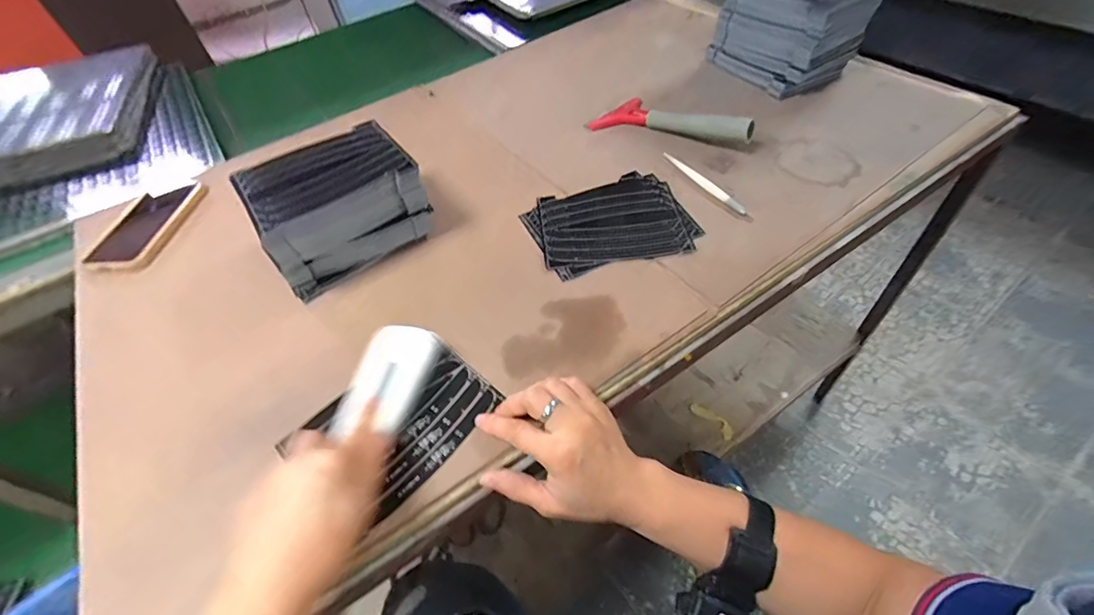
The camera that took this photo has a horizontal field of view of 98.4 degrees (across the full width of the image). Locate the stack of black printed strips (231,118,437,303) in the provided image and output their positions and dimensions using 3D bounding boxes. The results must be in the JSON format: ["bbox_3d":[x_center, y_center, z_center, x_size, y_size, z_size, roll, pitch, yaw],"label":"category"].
[{"bbox_3d":[-0.228,-0.109,0.520,0.167,0.107,0.112,-33,54,-19],"label":"stack of black printed strips"}]

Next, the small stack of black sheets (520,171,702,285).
[{"bbox_3d":[0.071,-0.098,0.539,0.173,0.008,0.145,-17,51,-7],"label":"small stack of black sheets"}]

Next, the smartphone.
[{"bbox_3d":[-0.508,-0.106,0.604,0.075,0.011,0.165,7,51,2],"label":"smartphone"}]

